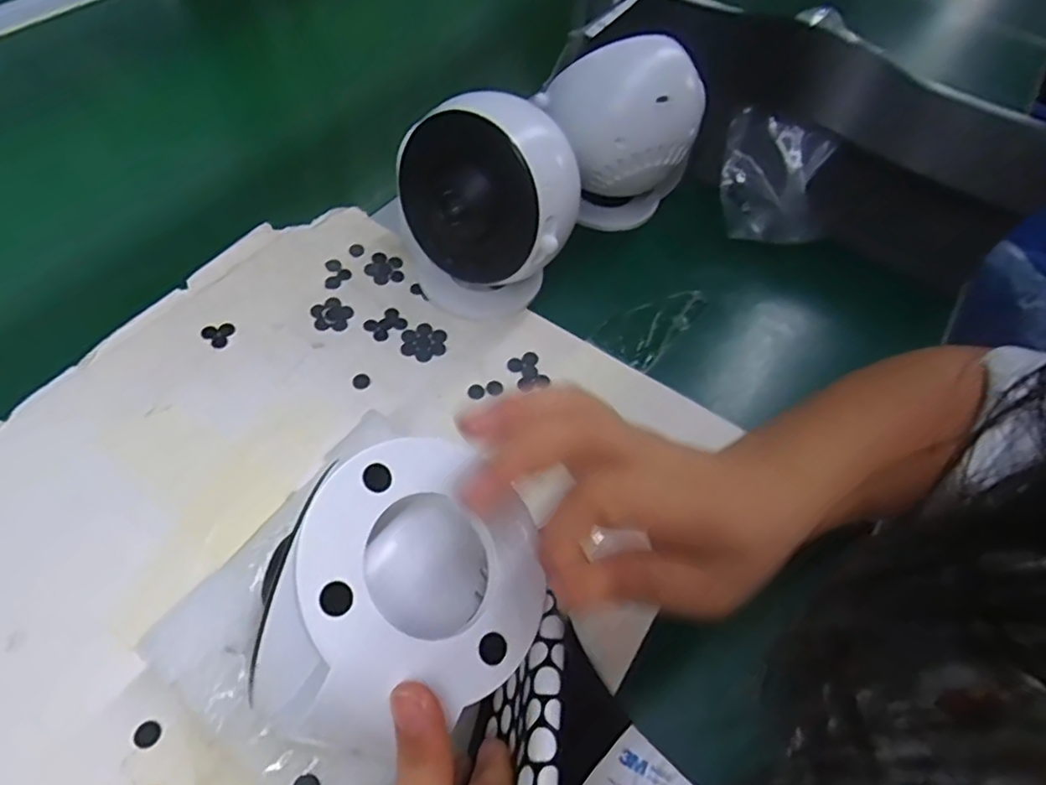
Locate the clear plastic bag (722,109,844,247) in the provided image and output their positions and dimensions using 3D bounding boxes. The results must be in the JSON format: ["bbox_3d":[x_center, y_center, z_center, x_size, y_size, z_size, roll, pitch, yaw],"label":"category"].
[{"bbox_3d":[0.187,-0.157,0.462,0.081,0.068,0.055,12,56,2],"label":"clear plastic bag"}]

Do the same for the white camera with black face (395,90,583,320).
[{"bbox_3d":[-0.020,-0.112,0.386,0.103,0.117,0.077,23,57,9],"label":"white camera with black face"}]

